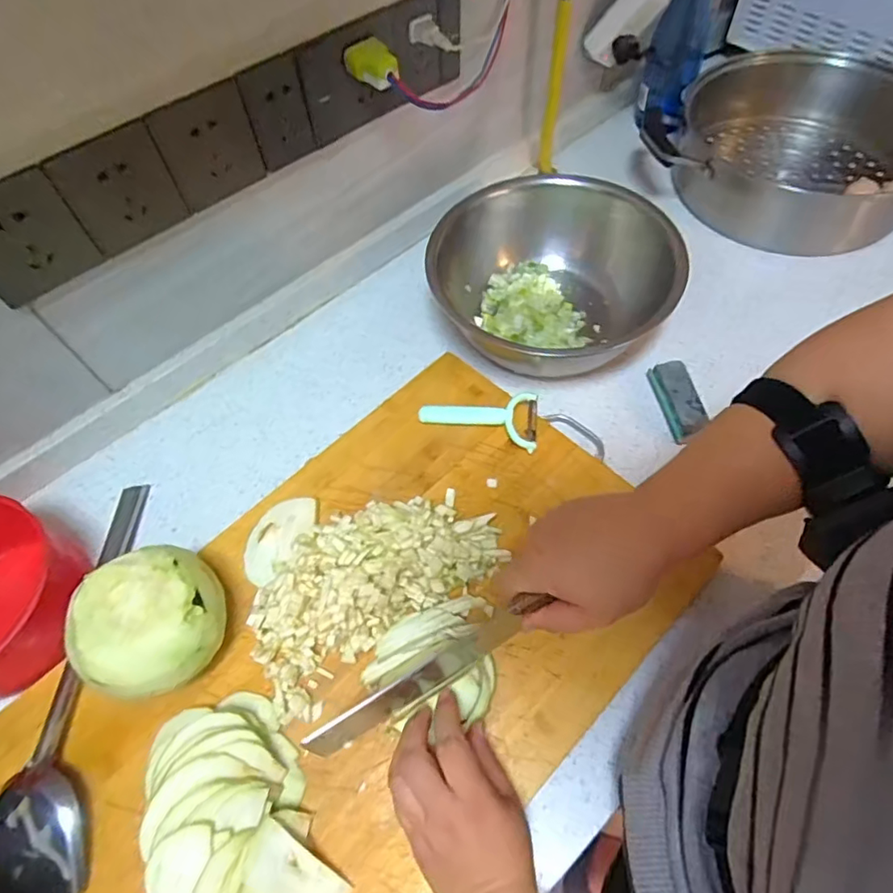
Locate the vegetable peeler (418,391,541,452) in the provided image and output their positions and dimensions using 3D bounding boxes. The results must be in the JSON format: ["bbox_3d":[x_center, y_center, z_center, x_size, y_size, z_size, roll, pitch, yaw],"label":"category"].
[{"bbox_3d":[0.033,-0.029,0.578,0.120,0.018,0.066,4,60,6],"label":"vegetable peeler"}]

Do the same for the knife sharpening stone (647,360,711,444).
[{"bbox_3d":[0.243,-0.049,0.589,0.033,0.029,0.091,-10,60,-2],"label":"knife sharpening stone"}]

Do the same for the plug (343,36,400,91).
[{"bbox_3d":[-0.071,-0.368,0.534,0.049,0.030,0.028,39,69,23],"label":"plug"}]

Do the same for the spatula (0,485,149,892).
[{"bbox_3d":[-0.331,0.184,0.479,0.089,0.036,0.341,-11,60,-3],"label":"spatula"}]

